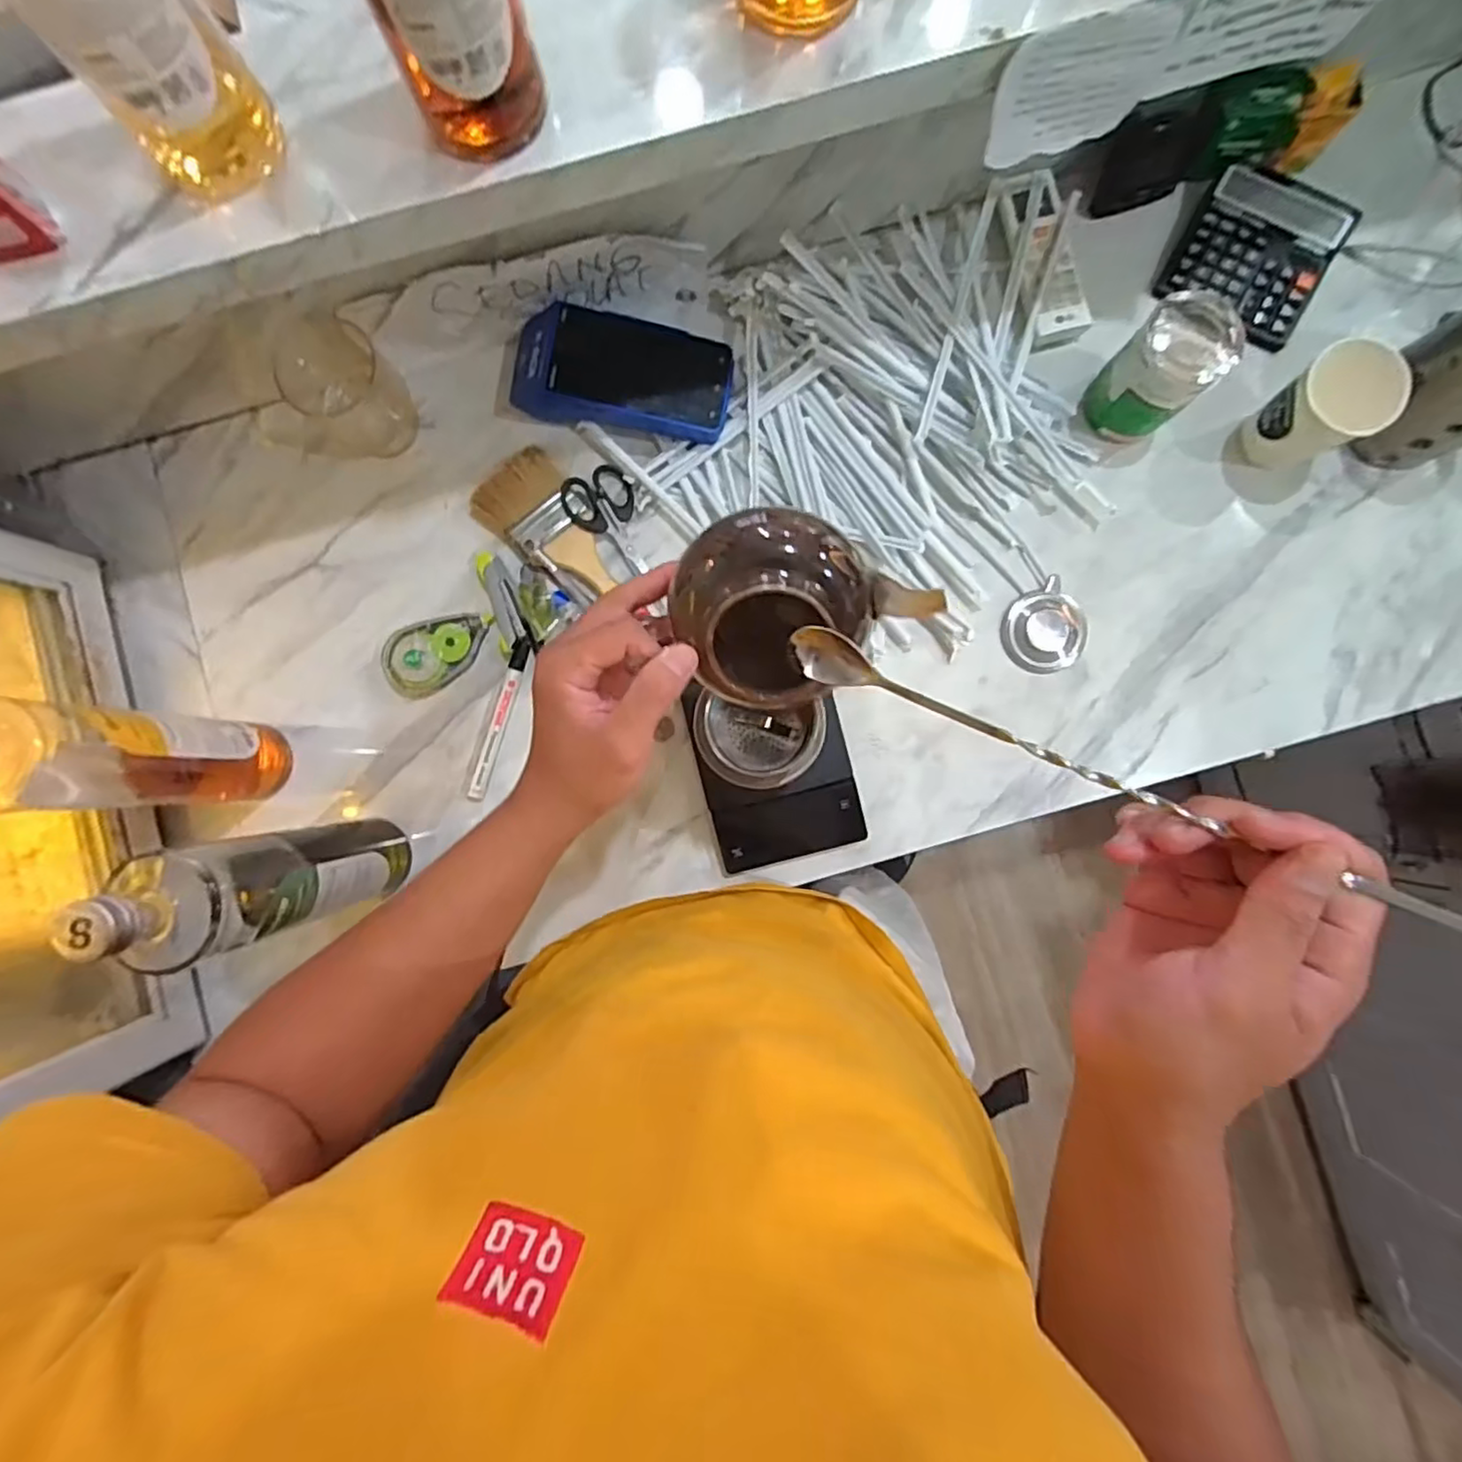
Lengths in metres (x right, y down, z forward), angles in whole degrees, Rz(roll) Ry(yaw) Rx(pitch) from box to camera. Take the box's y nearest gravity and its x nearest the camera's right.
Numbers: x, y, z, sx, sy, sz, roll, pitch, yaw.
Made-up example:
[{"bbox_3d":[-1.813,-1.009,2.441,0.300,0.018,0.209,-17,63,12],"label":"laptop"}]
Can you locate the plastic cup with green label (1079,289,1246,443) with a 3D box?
[{"bbox_3d":[0.357,-0.300,0.565,0.069,0.104,0.073,0,88,-1],"label":"plastic cup with green label"}]

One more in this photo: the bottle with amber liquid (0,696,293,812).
[{"bbox_3d":[-0.443,0.021,0.483,0.085,0.267,0.077,-1,88,-1],"label":"bottle with amber liquid"}]

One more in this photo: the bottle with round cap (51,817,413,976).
[{"bbox_3d":[-0.318,0.106,0.475,0.069,0.266,0.074,-13,88,0],"label":"bottle with round cap"}]

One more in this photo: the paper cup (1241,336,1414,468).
[{"bbox_3d":[0.491,-0.269,0.563,0.074,0.088,0.073,0,88,-1],"label":"paper cup"}]

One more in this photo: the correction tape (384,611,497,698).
[{"bbox_3d":[-0.265,-0.071,0.613,0.104,0.024,0.060,-20,89,-1],"label":"correction tape"}]

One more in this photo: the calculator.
[{"bbox_3d":[0.475,-0.434,0.604,0.125,0.022,0.128,29,88,0],"label":"calculator"}]

